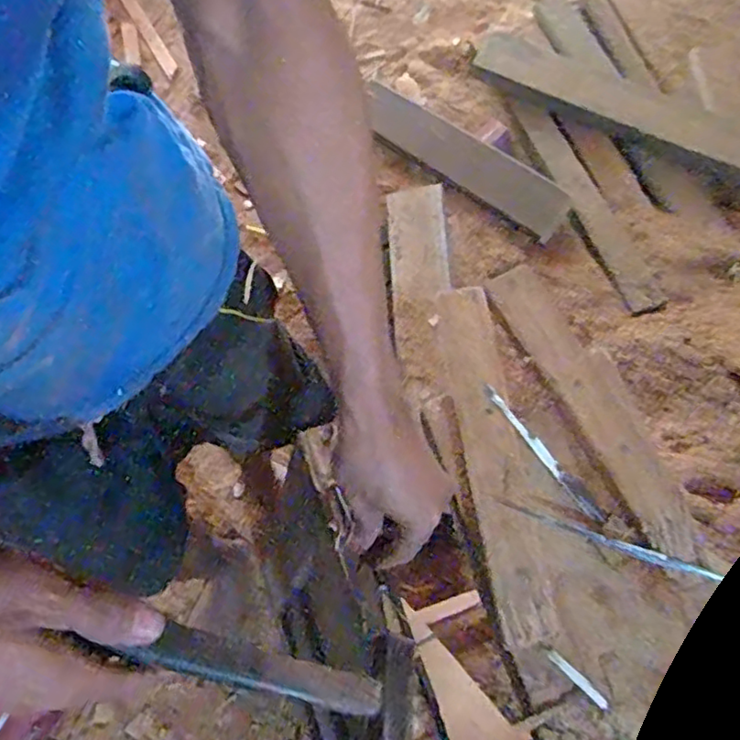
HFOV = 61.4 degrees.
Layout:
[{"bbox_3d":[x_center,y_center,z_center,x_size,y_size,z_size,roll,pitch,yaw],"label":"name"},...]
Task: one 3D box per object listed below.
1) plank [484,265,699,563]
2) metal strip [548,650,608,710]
[{"bbox_3d":[0.157,0.022,0.436,0.041,0.021,0.224,-27,70,-11],"label":"plank"},{"bbox_3d":[0.132,0.197,0.396,0.046,0.004,0.007,41,78,14],"label":"metal strip"}]

